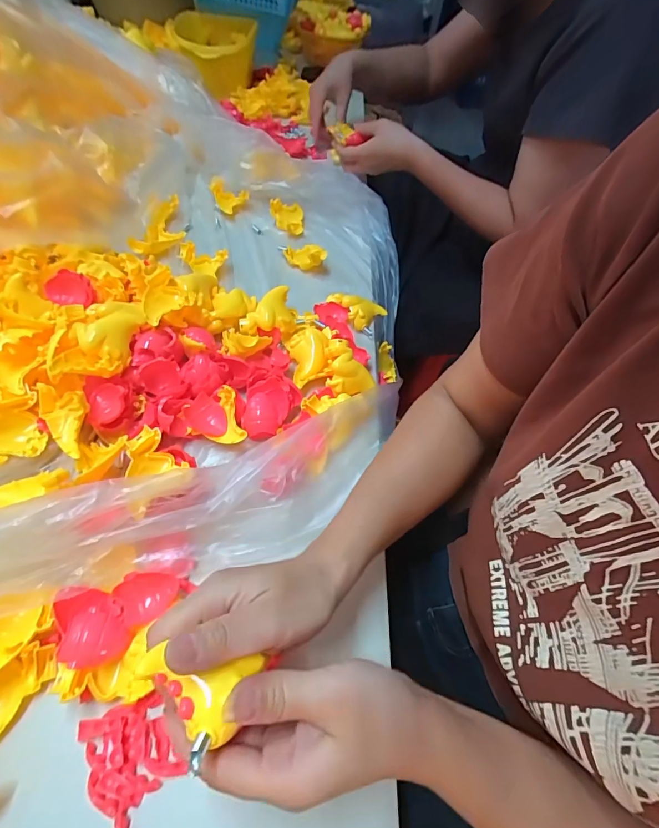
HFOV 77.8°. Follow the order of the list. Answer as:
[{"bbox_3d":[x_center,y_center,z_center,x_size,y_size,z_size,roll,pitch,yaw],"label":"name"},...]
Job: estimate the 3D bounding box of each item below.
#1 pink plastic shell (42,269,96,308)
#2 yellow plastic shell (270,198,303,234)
[{"bbox_3d":[-0.279,-0.132,0.446,0.046,0.021,0.044,-36,101,12],"label":"pink plastic shell"},{"bbox_3d":[-0.067,-0.308,0.633,0.050,0.024,0.060,1,56,-5],"label":"yellow plastic shell"}]

